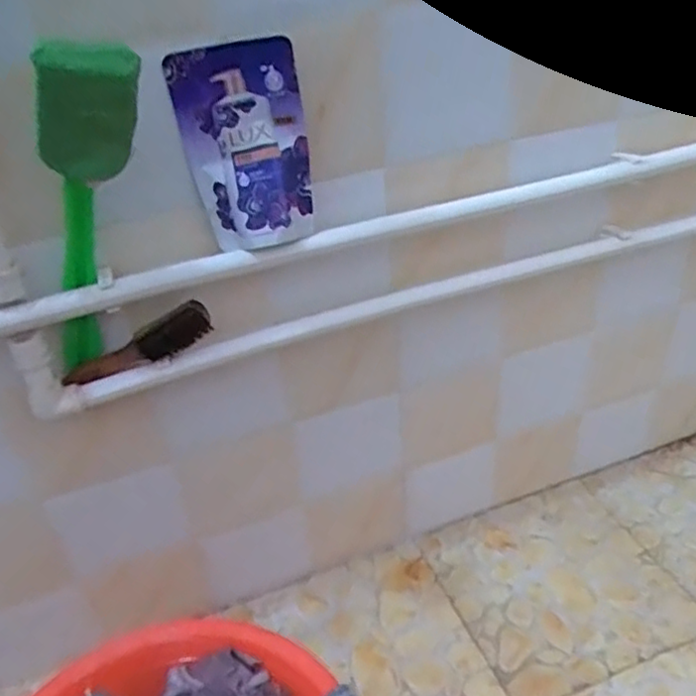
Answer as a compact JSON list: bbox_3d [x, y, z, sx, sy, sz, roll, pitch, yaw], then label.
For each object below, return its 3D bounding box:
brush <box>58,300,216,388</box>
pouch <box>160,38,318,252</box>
[{"bbox_3d":[-0.212,0.001,0.676,0.152,0.051,0.025,-27,35,1],"label":"brush"},{"bbox_3d":[-0.096,-0.188,0.627,0.113,0.185,0.032,-8,20,1],"label":"pouch"}]

